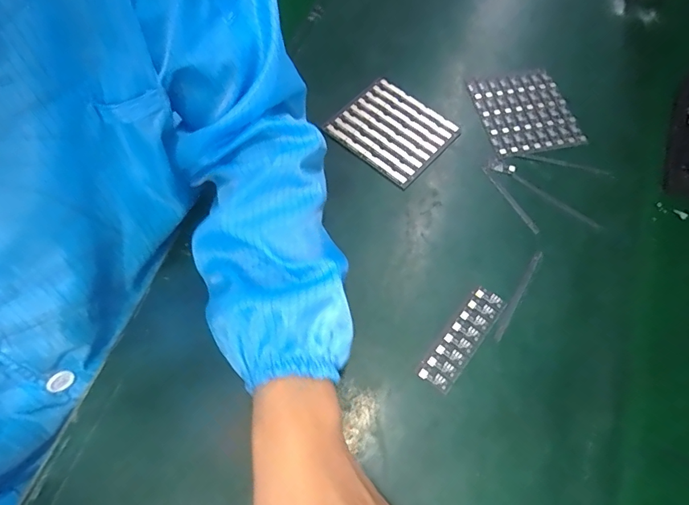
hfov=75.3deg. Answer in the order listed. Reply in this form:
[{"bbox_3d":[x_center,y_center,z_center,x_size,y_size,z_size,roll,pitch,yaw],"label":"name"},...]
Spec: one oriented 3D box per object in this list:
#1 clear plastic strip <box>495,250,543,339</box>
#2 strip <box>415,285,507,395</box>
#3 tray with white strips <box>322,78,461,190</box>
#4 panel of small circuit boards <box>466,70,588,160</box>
[{"bbox_3d":[0.148,0.036,0.379,0.006,0.008,0.087,28,65,15],"label":"clear plastic strip"},{"bbox_3d":[0.096,0.069,0.362,0.028,0.005,0.092,35,67,18],"label":"strip"},{"bbox_3d":[0.050,-0.126,0.456,0.109,0.009,0.094,39,68,20],"label":"tray with white strips"},{"bbox_3d":[0.190,-0.150,0.470,0.089,0.008,0.109,-11,62,-5],"label":"panel of small circuit boards"}]

